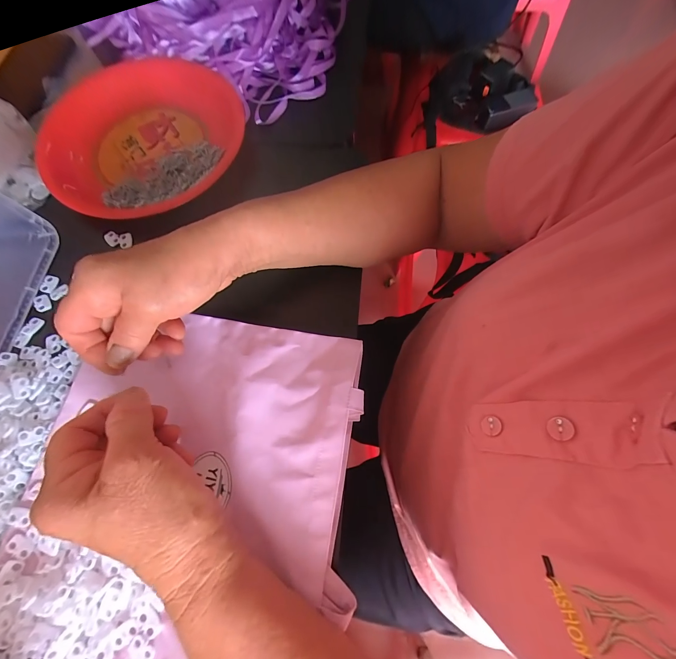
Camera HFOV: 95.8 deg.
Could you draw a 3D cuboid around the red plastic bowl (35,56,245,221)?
[{"bbox_3d":[-0.236,-0.237,0.359,0.240,0.031,0.224,0,70,0],"label":"red plastic bowl"}]

